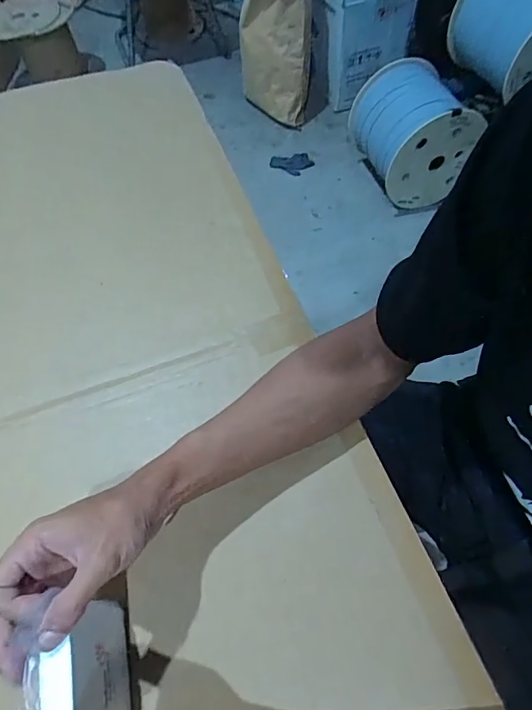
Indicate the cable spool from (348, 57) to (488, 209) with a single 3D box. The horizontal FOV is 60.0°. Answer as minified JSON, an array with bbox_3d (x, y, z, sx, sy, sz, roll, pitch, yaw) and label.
[{"bbox_3d":[0.503,-0.771,1.586,0.357,0.298,0.377,-13,59,-5],"label":"cable spool"}]

